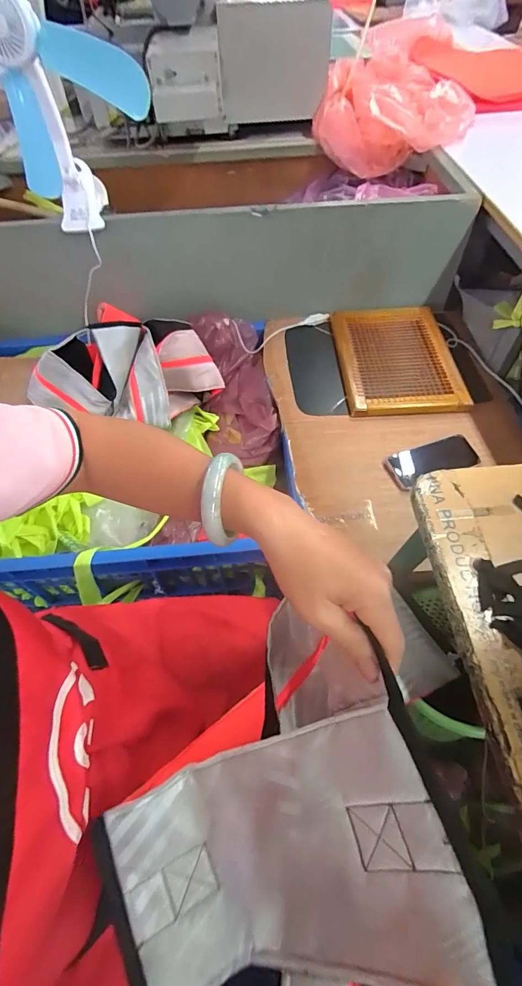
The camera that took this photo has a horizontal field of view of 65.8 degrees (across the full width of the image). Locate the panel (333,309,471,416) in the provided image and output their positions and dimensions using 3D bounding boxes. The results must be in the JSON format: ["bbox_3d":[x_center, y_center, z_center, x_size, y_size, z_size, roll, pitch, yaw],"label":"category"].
[{"bbox_3d":[0.295,-0.297,0.891,0.239,0.035,0.315,-5,56,0],"label":"panel"}]

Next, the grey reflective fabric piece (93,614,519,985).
[{"bbox_3d":[0.009,0.247,0.274,0.250,0.071,0.138,-35,54,20],"label":"grey reflective fabric piece"}]

